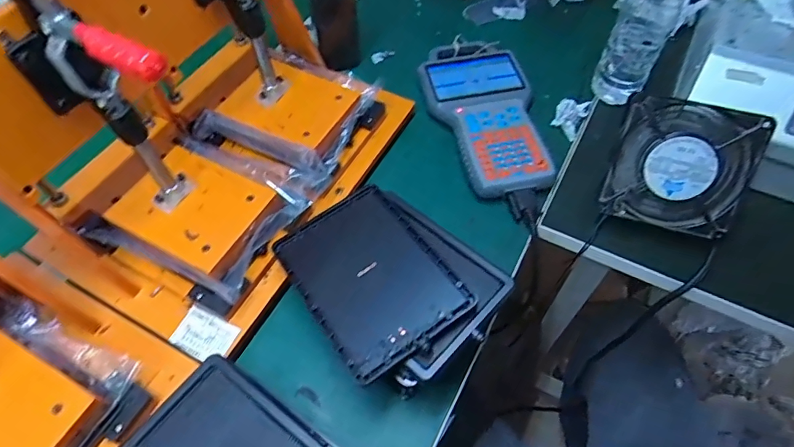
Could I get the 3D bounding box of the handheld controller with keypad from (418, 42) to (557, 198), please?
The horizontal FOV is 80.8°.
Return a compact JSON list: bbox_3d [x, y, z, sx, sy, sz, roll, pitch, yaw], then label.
[{"bbox_3d":[0.106,-0.137,0.572,0.123,0.028,0.247,-9,57,-4],"label":"handheld controller with keypad"}]

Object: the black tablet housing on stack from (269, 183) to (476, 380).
[{"bbox_3d":[-0.024,0.042,0.408,0.114,0.016,0.159,-31,61,-17],"label":"black tablet housing on stack"}]

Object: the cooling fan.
[{"bbox_3d":[0.266,-0.055,0.445,0.117,0.116,0.046,16,19,13],"label":"cooling fan"}]

